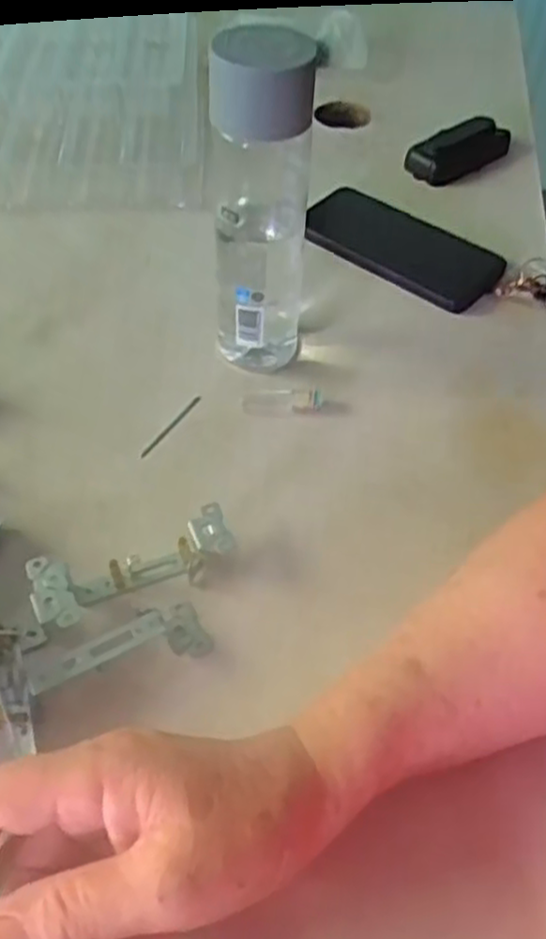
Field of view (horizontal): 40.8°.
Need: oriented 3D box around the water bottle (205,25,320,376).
[{"bbox_3d":[-0.007,-0.150,0.438,0.055,0.211,0.066,3,52,0],"label":"water bottle"}]

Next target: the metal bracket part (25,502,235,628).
[{"bbox_3d":[-0.073,0.055,0.391,0.105,0.029,0.041,-17,55,-16],"label":"metal bracket part"}]

